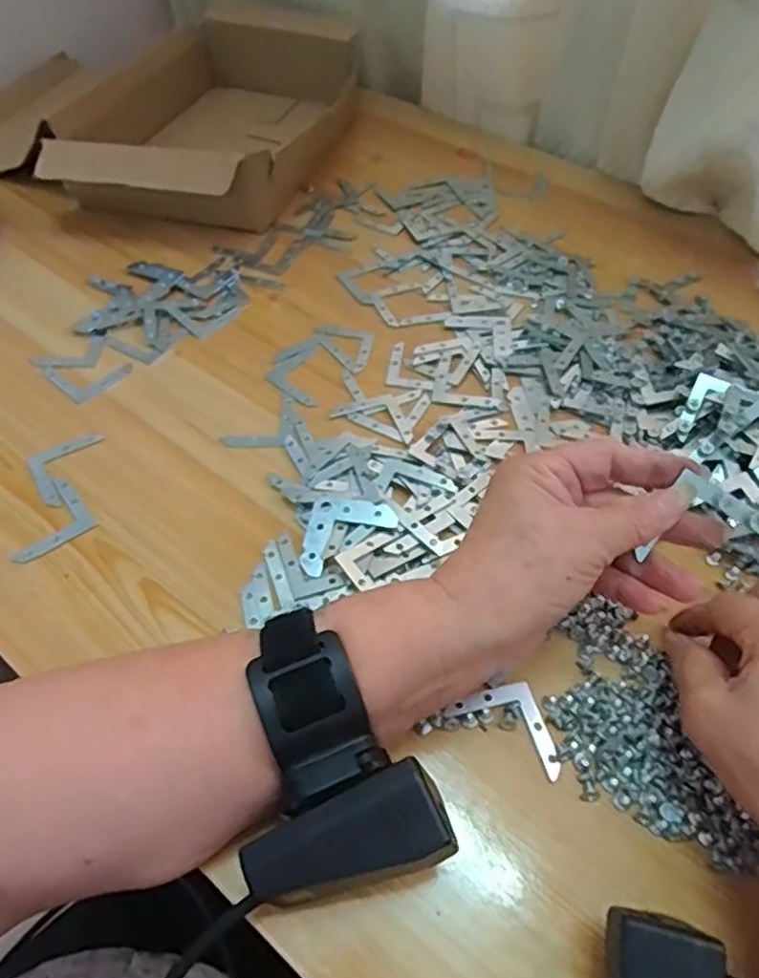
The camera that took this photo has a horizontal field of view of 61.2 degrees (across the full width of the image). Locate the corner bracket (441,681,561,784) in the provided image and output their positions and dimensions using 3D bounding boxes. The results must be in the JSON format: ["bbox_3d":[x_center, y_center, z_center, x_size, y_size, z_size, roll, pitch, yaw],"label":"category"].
[{"bbox_3d":[0.060,0.101,0.283,0.049,0.006,0.031,28,57,18],"label":"corner bracket"}]

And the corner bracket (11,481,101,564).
[{"bbox_3d":[-0.181,0.018,0.347,0.043,0.004,0.041,-33,61,-24],"label":"corner bracket"}]

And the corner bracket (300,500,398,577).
[{"bbox_3d":[-0.016,0.024,0.333,0.044,0.005,0.044,10,53,5],"label":"corner bracket"}]

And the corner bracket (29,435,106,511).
[{"bbox_3d":[-0.173,-0.011,0.360,0.041,0.004,0.042,-23,57,-18],"label":"corner bracket"}]

